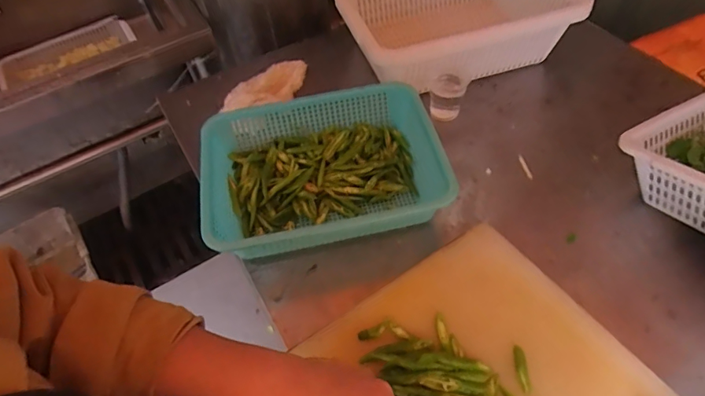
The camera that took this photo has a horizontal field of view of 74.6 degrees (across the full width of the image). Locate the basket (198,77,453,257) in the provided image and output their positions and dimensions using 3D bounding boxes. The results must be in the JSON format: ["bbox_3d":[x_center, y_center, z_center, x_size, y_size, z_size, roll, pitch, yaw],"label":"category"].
[{"bbox_3d":[-0.042,-0.036,0.648,0.311,0.083,0.245,-13,53,-4],"label":"basket"}]

